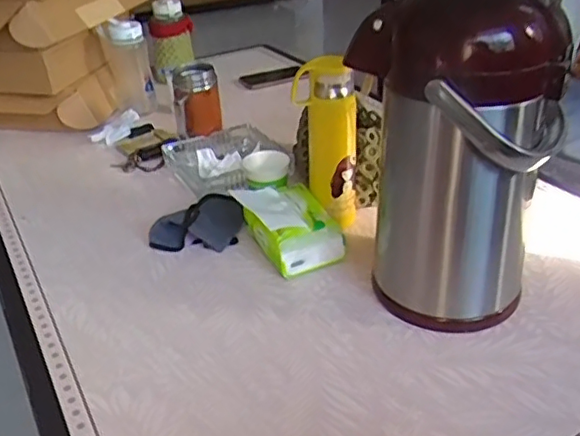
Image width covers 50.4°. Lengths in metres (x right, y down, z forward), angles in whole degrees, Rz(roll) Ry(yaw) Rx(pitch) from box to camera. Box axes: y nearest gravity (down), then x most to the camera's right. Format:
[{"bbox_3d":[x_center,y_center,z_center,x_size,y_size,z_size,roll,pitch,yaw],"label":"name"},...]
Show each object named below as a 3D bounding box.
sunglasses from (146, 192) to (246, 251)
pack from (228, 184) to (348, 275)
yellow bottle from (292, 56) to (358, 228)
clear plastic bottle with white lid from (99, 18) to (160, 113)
[{"bbox_3d":[-0.139,0.012,0.921,0.142,0.059,0.075,-11,32,-14],"label":"sunglasses"},{"bbox_3d":[-0.004,0.006,0.890,0.120,0.079,0.144,-17,34,-23],"label":"pack"},{"bbox_3d":[0.052,-0.108,0.893,0.092,0.236,0.065,-1,31,3],"label":"yellow bottle"},{"bbox_3d":[-0.373,-0.361,1.428,0.094,0.181,0.084,-17,31,-22],"label":"clear plastic bottle with white lid"}]

